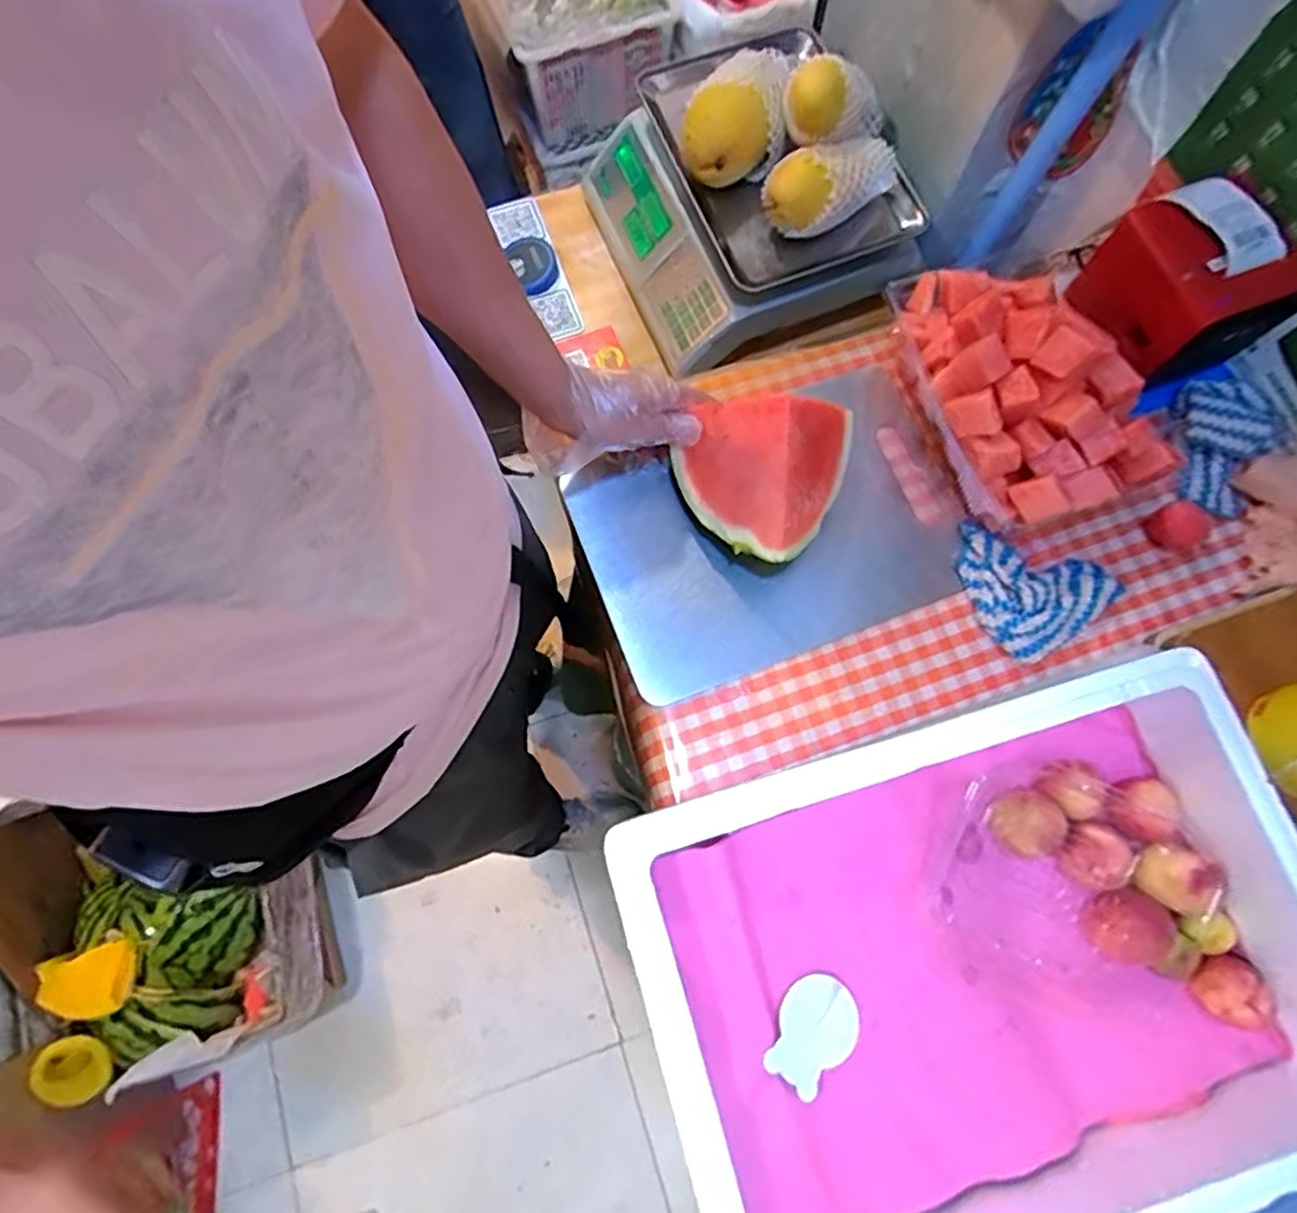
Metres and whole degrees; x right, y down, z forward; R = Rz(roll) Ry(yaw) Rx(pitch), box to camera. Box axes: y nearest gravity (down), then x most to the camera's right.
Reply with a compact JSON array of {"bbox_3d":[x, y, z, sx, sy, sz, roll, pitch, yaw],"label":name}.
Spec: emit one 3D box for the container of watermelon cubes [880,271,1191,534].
[{"bbox_3d":[0.315,-0.182,0.592,0.155,0.121,0.266,-34,76,-9],"label":"container of watermelon cubes"}]

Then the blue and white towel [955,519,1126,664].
[{"bbox_3d":[0.332,-0.007,0.596,0.133,0.024,0.106,17,75,6],"label":"blue and white towel"}]

